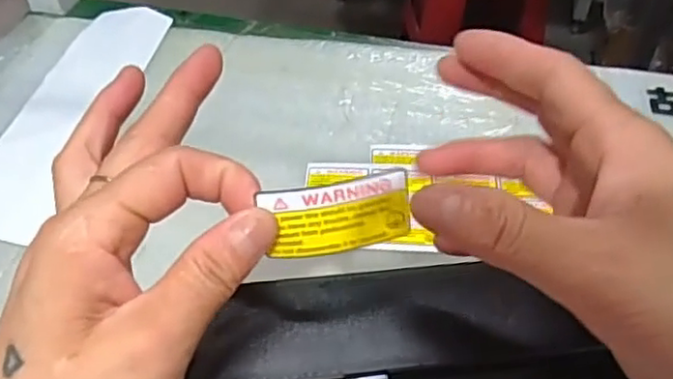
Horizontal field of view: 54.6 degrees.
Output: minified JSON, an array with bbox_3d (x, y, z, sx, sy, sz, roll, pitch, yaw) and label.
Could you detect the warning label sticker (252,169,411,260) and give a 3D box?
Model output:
[{"bbox_3d":[0.001,0.009,0.210,0.045,0.024,0.004,-9,24,-7],"label":"warning label sticker"}]

